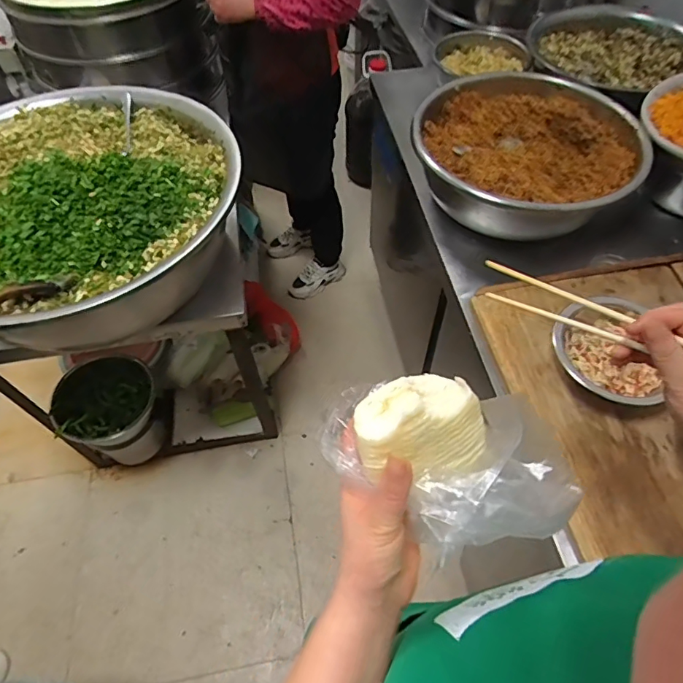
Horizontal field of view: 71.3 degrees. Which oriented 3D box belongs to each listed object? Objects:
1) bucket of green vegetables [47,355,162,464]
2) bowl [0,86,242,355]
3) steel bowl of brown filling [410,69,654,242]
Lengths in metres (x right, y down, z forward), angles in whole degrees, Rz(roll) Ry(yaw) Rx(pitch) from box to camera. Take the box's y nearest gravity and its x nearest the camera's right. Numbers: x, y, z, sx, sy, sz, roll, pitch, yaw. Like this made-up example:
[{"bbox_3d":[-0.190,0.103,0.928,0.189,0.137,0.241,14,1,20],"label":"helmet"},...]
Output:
[{"bbox_3d":[-0.630,0.222,1.345,0.231,0.303,0.210,0,55,0],"label":"bucket of green vegetables"},{"bbox_3d":[-0.539,-0.274,0.947,0.638,0.256,0.637,0,55,0],"label":"bowl"},{"bbox_3d":[0.359,-0.378,0.972,0.432,0.123,0.440,0,55,0],"label":"steel bowl of brown filling"}]

